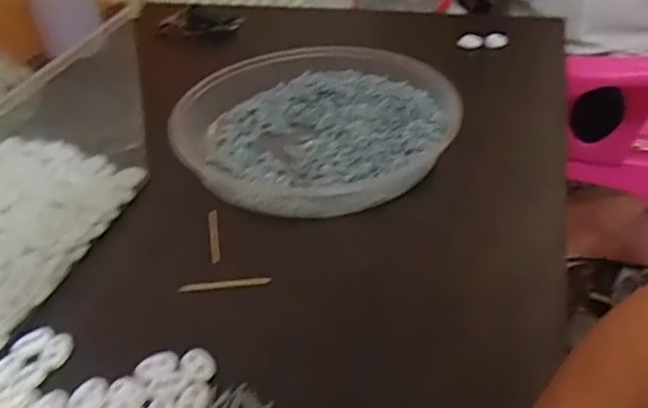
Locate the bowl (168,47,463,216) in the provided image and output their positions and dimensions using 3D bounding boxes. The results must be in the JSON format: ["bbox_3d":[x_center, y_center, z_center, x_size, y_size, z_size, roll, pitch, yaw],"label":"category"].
[{"bbox_3d":[-0.004,-0.078,0.544,0.229,0.039,0.233,-4,37,3],"label":"bowl"}]

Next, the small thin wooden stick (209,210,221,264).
[{"bbox_3d":[-0.079,0.022,0.455,0.007,0.006,0.057,-10,37,-5],"label":"small thin wooden stick"}]

